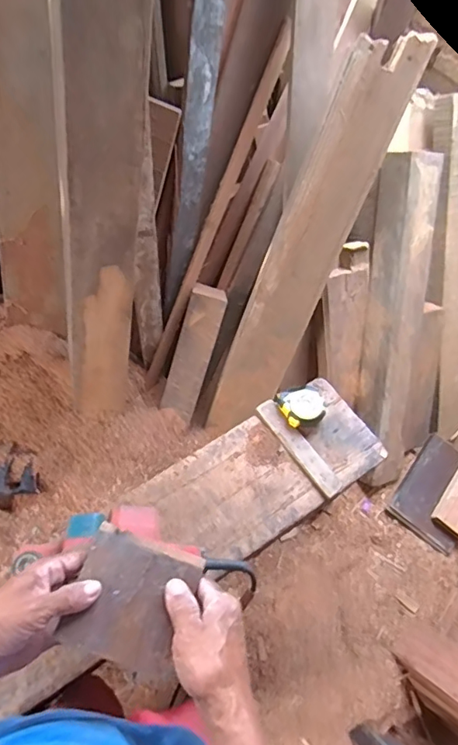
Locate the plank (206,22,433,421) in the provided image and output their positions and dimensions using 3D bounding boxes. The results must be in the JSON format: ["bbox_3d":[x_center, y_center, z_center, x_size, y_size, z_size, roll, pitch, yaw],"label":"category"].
[{"bbox_3d":[0.153,-0.219,1.099,0.164,0.885,0.026,15,32,-13],"label":"plank"}]

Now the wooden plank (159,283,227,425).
[{"bbox_3d":[-0.083,-0.042,1.217,0.090,0.083,0.316,19,106,6],"label":"wooden plank"}]

